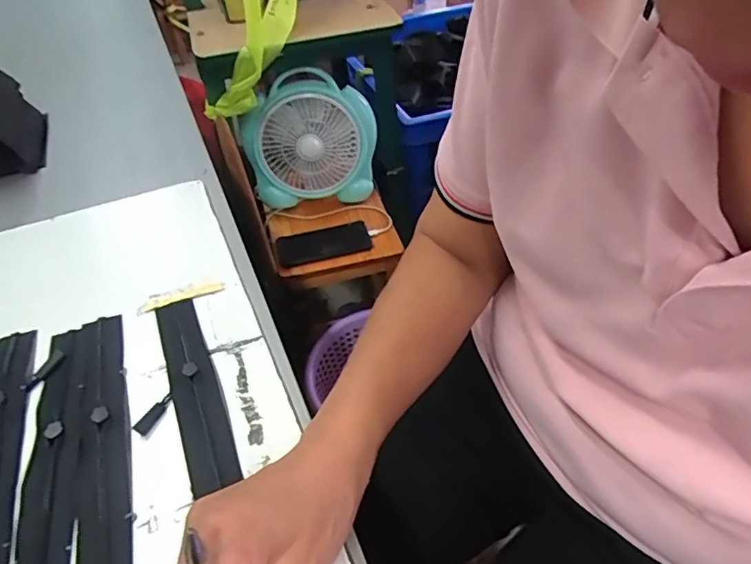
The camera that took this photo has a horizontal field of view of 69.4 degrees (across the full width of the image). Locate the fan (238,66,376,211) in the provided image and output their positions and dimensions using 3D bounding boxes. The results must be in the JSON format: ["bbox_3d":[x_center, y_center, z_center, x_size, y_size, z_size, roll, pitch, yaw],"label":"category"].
[{"bbox_3d":[-0.117,-0.254,1.002,0.238,0.215,0.079,-14,45,-10],"label":"fan"}]

